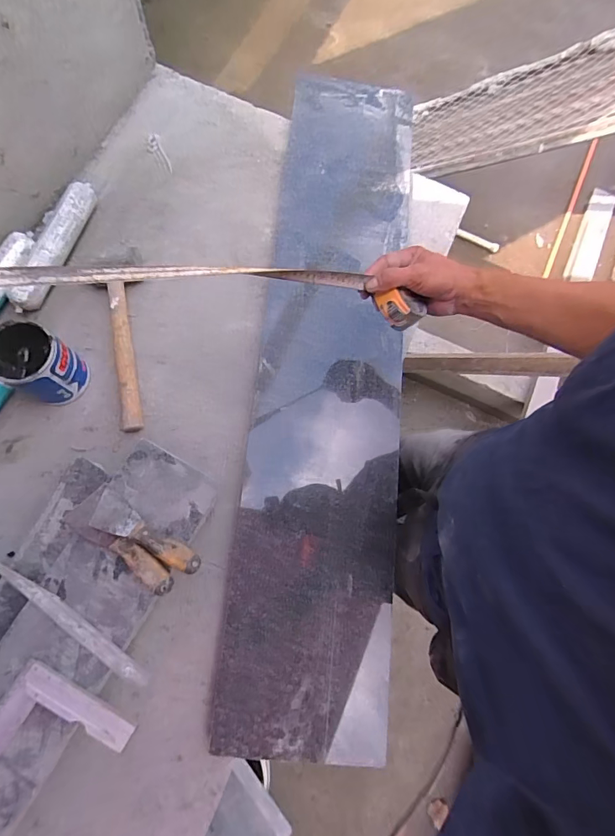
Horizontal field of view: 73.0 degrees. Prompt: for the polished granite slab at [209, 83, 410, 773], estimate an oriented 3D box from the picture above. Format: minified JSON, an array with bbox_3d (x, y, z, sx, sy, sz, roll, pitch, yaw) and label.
[{"bbox_3d":[0.046,-0.130,0.754,0.260,0.027,1.234,6,75,-2],"label":"polished granite slab"}]

